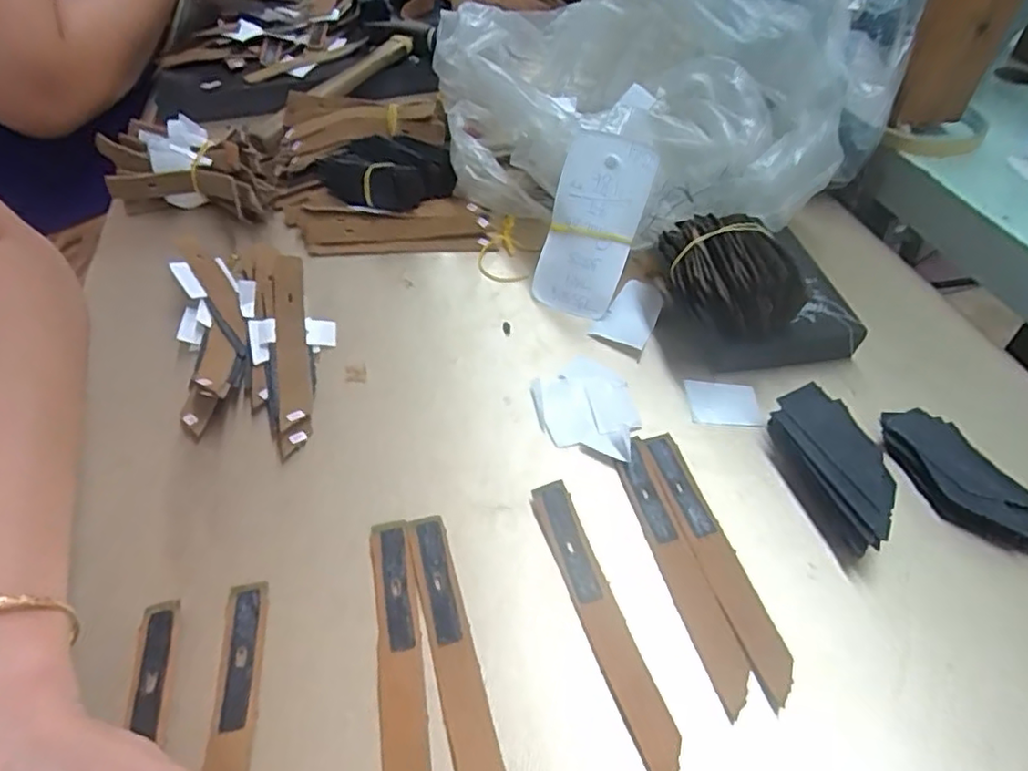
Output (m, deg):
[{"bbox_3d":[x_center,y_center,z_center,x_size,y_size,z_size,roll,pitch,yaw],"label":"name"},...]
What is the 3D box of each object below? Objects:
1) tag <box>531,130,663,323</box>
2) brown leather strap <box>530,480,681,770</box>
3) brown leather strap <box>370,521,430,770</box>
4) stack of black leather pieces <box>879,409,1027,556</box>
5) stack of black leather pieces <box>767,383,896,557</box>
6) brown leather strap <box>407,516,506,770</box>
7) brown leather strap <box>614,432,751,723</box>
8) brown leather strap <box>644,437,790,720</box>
[{"bbox_3d":[0.044,-0.093,0.369,0.052,0.100,0.011,23,16,18],"label":"tag"},{"bbox_3d":[0.035,0.093,0.255,0.019,0.005,0.124,-13,50,-16],"label":"brown leather strap"},{"bbox_3d":[-0.045,0.109,0.243,0.018,0.005,0.123,-10,48,-6],"label":"brown leather strap"},{"bbox_3d":[0.202,0.044,0.287,0.036,0.013,0.083,-20,50,-15],"label":"stack of black leather pieces"},{"bbox_3d":[0.146,0.038,0.286,0.036,0.023,0.078,-3,48,0],"label":"stack of black leather pieces"},{"bbox_3d":[-0.023,0.107,0.244,0.017,0.004,0.125,-14,49,-10],"label":"brown leather strap"},{"bbox_3d":[0.070,0.074,0.270,0.019,0.004,0.120,-11,48,-8],"label":"brown leather strap"},{"bbox_3d":[0.086,0.071,0.272,0.017,0.004,0.122,-13,48,-9],"label":"brown leather strap"}]

